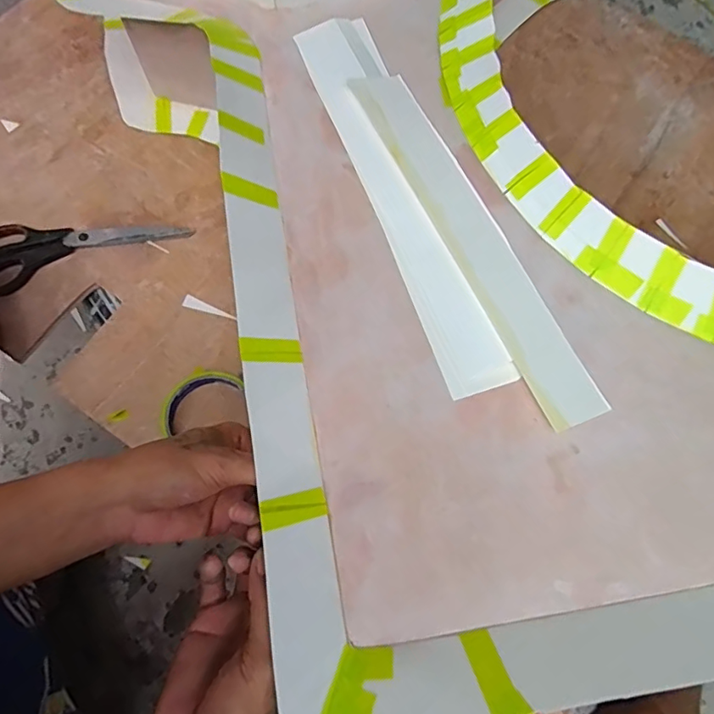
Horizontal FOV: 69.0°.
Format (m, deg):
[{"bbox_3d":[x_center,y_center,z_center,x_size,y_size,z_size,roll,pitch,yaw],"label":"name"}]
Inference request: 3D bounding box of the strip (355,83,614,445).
[{"bbox_3d":[0.088,-0.100,0.407,0.046,0.011,0.332,-24,74,-8],"label":"strip"}]

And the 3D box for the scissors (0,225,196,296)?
[{"bbox_3d":[-0.292,-0.122,0.552,0.219,0.011,0.069,-15,71,-7],"label":"scissors"}]

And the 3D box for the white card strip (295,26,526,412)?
[{"bbox_3d":[0.035,-0.142,0.422,0.061,0.008,0.366,-20,72,-3],"label":"white card strip"}]

